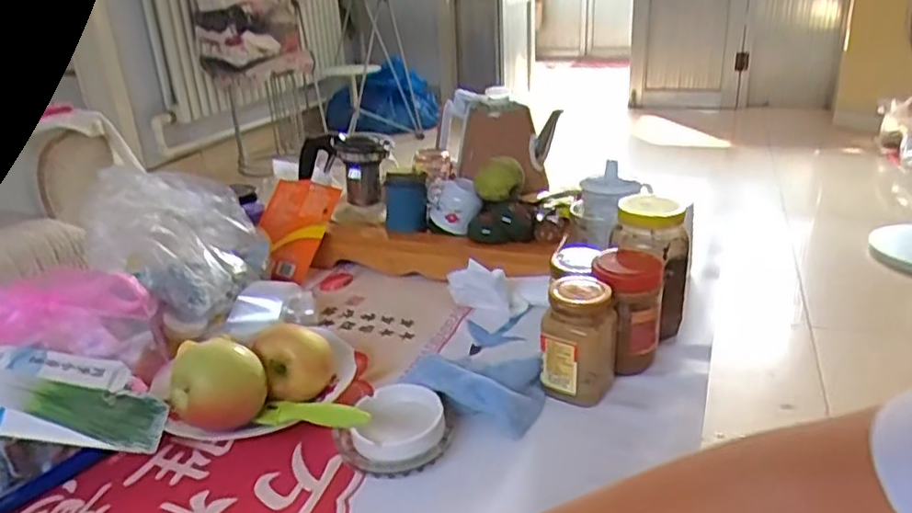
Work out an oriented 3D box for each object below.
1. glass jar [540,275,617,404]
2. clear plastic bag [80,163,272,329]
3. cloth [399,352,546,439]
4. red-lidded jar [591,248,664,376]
[{"bbox_3d":[0.119,0.081,0.666,0.068,0.112,0.068,-3,24,1],"label":"glass jar"},{"bbox_3d":[-0.334,-0.025,0.805,0.179,0.121,0.165,4,25,14],"label":"clear plastic bag"},{"bbox_3d":[0.025,0.123,0.670,0.117,0.064,0.092,8,26,23],"label":"cloth"},{"bbox_3d":[0.177,0.057,0.711,0.066,0.115,0.073,3,25,13],"label":"red-lidded jar"}]

